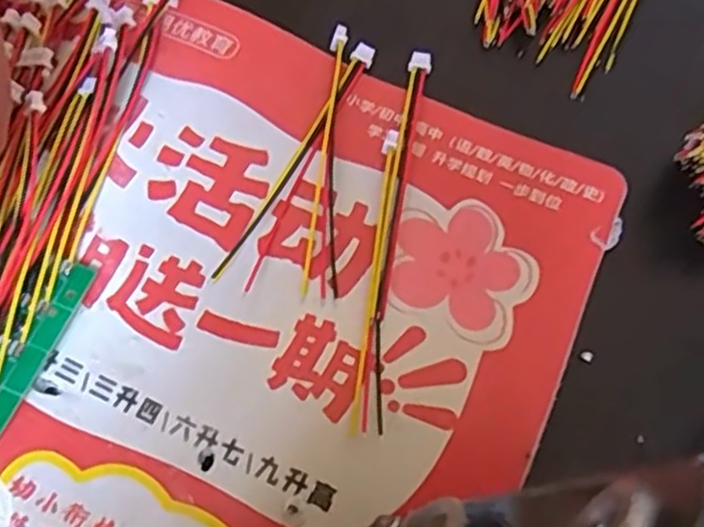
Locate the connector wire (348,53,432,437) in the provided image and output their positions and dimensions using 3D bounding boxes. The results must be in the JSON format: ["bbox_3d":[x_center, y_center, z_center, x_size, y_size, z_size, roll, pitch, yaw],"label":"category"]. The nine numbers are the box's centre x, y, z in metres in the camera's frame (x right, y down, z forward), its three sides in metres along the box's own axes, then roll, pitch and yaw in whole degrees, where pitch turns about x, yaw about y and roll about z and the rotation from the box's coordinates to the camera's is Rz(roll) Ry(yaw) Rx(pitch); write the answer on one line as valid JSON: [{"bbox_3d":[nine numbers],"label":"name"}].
[{"bbox_3d":[0.009,-0.010,0.168,0.007,0.005,0.097,7,68,4],"label":"connector wire"}]

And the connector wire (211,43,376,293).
[{"bbox_3d":[-0.013,-0.025,0.175,0.009,0.005,0.071,22,70,10],"label":"connector wire"}]

